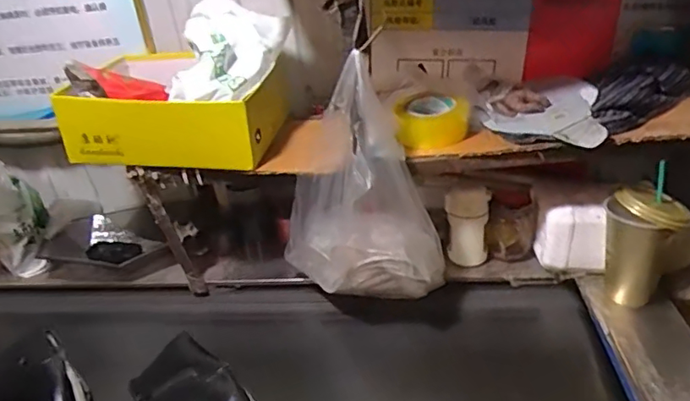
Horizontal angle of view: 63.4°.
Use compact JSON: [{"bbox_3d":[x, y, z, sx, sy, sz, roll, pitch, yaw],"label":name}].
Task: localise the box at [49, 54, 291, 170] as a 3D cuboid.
[{"bbox_3d":[-0.287,-0.151,0.970,0.331,0.120,0.253,1,28,13],"label":"box"}]

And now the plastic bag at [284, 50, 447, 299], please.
[{"bbox_3d":[0.021,-0.024,0.900,0.263,0.337,0.150,18,36,38],"label":"plastic bag"}]

